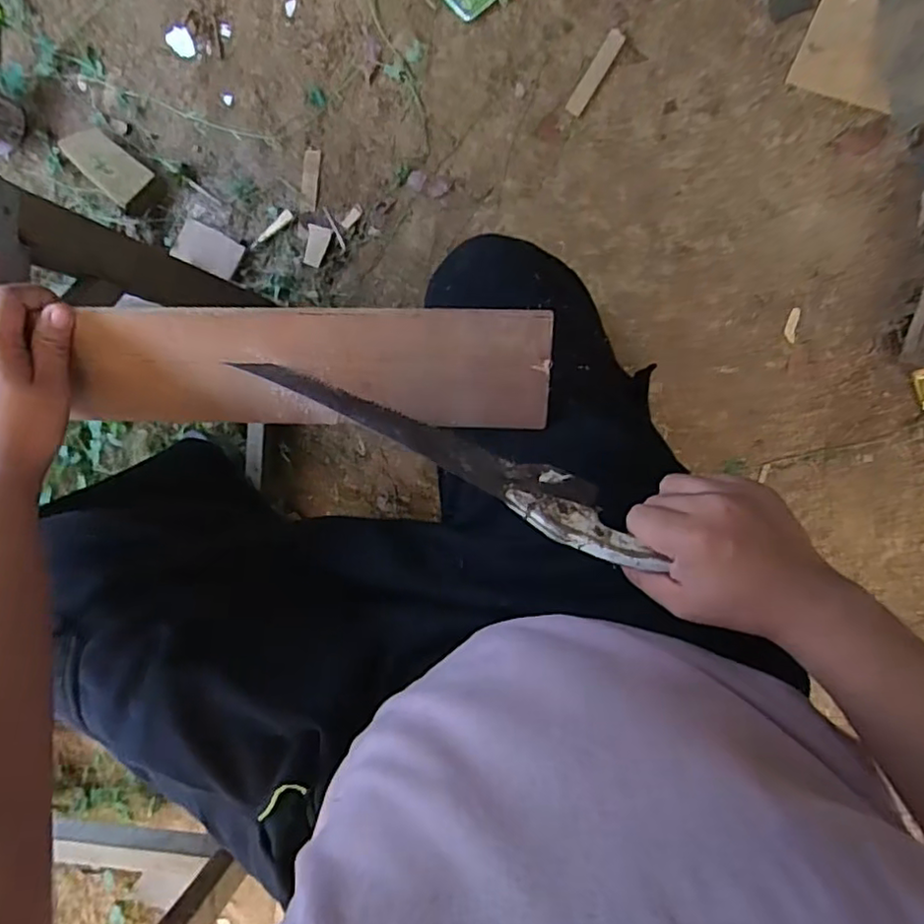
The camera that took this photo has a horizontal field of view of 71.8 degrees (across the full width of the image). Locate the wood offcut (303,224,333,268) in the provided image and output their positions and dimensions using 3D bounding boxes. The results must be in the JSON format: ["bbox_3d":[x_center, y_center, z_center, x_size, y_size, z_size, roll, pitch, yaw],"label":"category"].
[{"bbox_3d":[-0.246,-0.369,1.092,0.040,0.006,0.068,12,91,4],"label":"wood offcut"}]

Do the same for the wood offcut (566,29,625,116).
[{"bbox_3d":[0.210,-0.608,0.997,0.027,0.009,0.136,33,92,3],"label":"wood offcut"}]

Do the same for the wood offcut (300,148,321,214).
[{"bbox_3d":[-0.258,-0.479,1.087,0.030,0.006,0.101,6,91,4],"label":"wood offcut"}]

